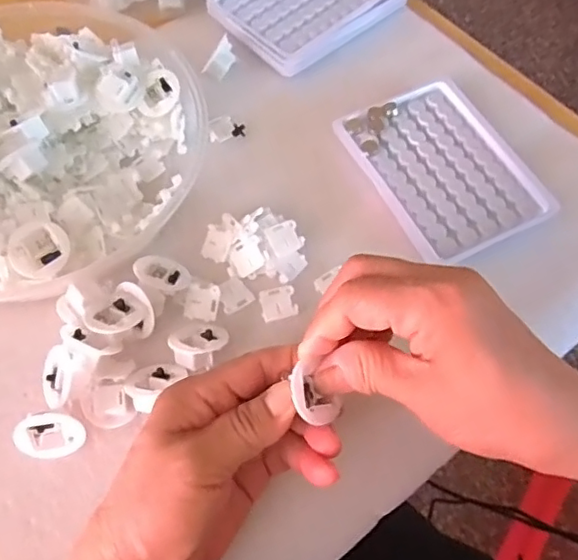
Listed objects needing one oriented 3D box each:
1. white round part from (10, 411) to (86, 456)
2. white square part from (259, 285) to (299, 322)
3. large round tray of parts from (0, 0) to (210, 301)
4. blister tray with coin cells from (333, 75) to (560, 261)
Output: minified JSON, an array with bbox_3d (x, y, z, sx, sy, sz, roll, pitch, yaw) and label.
[{"bbox_3d":[-0.124,0.080,0.301,0.034,0.011,0.025,29,92,-31],"label":"white round part"},{"bbox_3d":[-0.006,0.014,0.346,0.021,0.004,0.019,-12,65,-7],"label":"white square part"},{"bbox_3d":[-0.161,-0.100,0.379,0.195,0.038,0.230,-30,68,-15],"label":"large round tray of parts"},{"bbox_3d":[0.101,-0.077,0.387,0.097,0.005,0.128,-24,67,-14],"label":"blister tray with coin cells"}]

